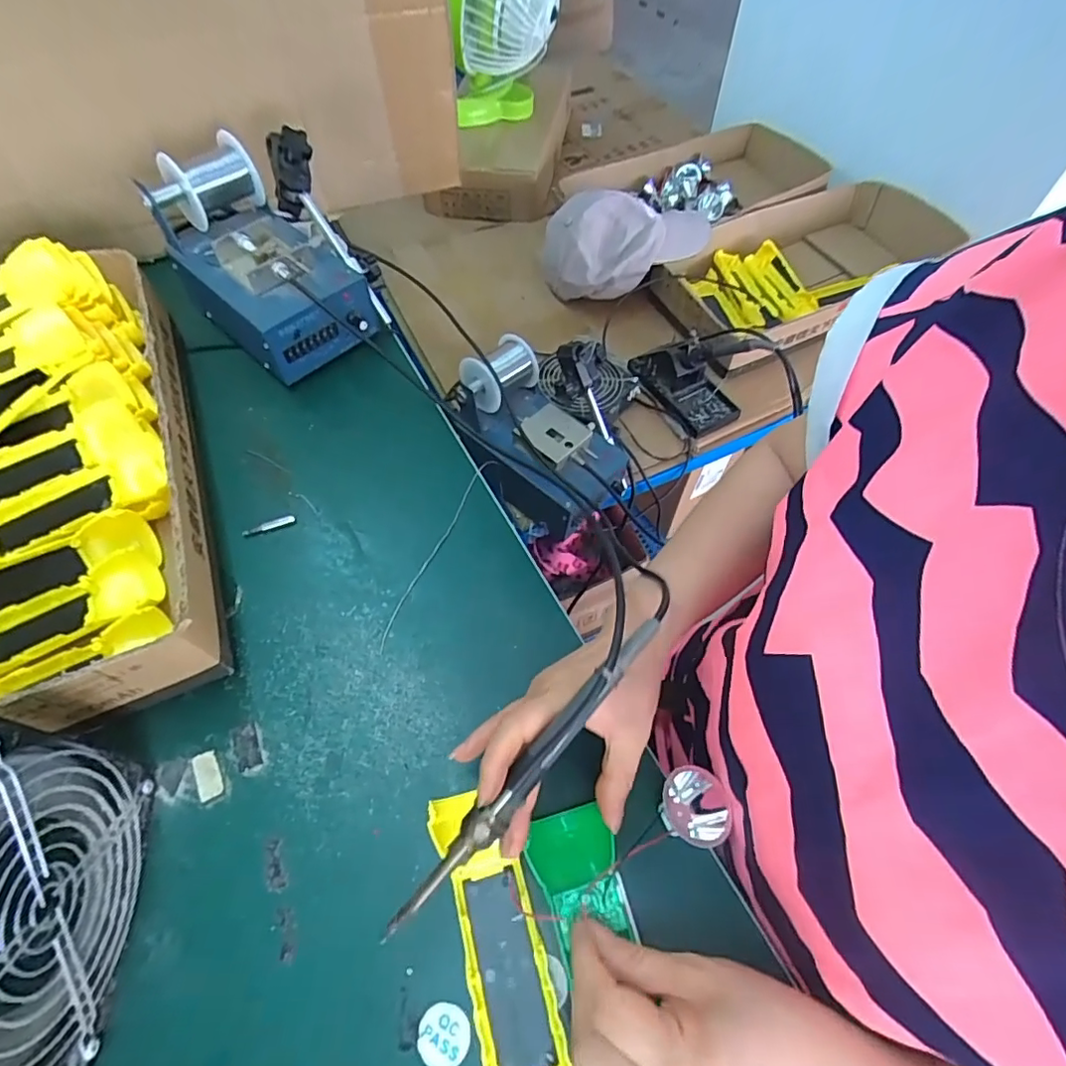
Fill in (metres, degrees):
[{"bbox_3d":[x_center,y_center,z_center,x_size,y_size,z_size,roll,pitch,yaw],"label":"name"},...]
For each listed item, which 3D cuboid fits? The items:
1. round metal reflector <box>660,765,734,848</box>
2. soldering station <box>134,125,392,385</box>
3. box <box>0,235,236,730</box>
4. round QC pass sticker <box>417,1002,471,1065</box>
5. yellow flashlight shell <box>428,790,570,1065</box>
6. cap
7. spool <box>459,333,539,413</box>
[{"bbox_3d":[0.099,0.165,0.343,0.015,0.049,0.043,17,53,-25],"label":"round metal reflector"},{"bbox_3d":[-0.259,-0.278,0.557,0.232,0.140,0.144,40,64,21],"label":"soldering station"},{"bbox_3d":[-0.385,-0.048,0.429,0.219,0.102,0.412,-20,60,-15],"label":"box"},{"bbox_3d":[-0.047,0.267,0.300,0.026,0.004,0.026,1,57,-2],"label":"round QC pass sticker"},{"bbox_3d":[-0.019,0.229,0.313,0.043,0.019,0.162,-16,62,-12],"label":"yellow flashlight shell"},{"bbox_3d":[0.162,-0.453,0.869,0.299,0.106,0.157,-15,59,-11],"label":"cap"},{"bbox_3d":[-0.041,-0.188,0.659,0.057,0.053,0.086,36,63,19],"label":"spool"}]

